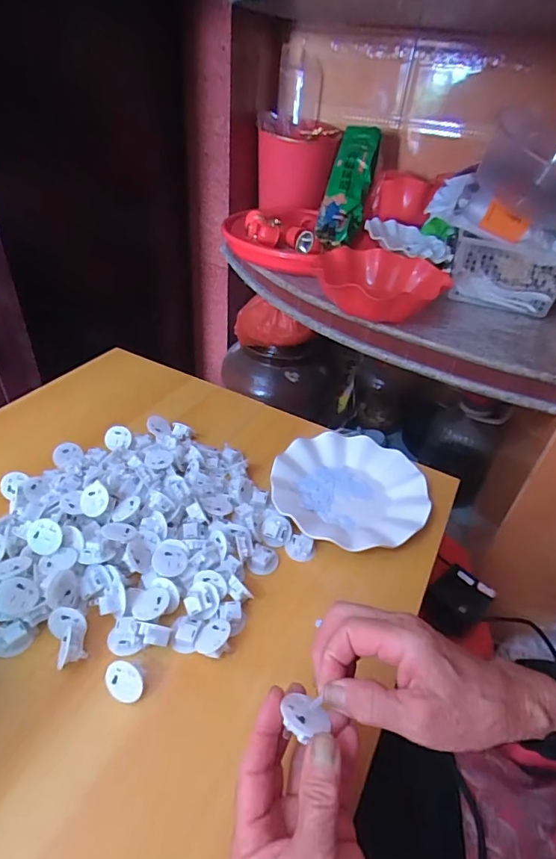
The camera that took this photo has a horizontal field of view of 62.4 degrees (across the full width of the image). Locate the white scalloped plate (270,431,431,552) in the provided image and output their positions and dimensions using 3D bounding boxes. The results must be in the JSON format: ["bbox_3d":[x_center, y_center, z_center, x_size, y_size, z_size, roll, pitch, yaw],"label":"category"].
[{"bbox_3d":[0.084,0.072,0.551,0.179,0.022,0.174,4,39,-3],"label":"white scalloped plate"}]

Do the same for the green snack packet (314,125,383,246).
[{"bbox_3d":[0.155,-0.534,0.983,0.090,0.057,0.297,15,80,10],"label":"green snack packet"}]

